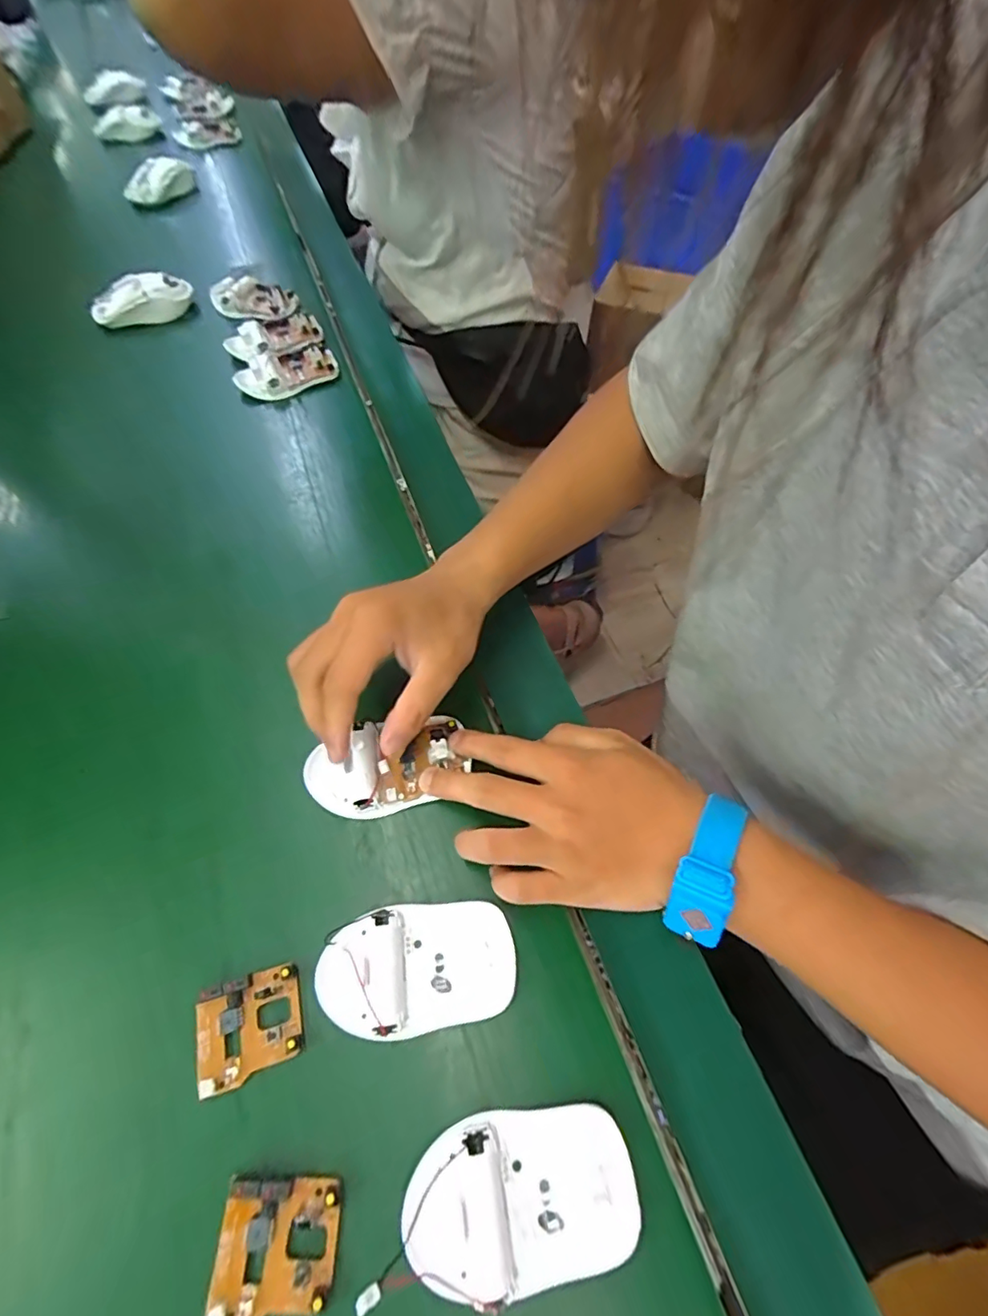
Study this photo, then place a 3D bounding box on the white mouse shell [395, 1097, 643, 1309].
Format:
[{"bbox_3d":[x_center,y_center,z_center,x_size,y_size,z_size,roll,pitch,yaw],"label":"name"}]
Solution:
[{"bbox_3d":[0.012,0.231,0.233,0.095,0.016,0.058,-4,59,-3],"label":"white mouse shell"}]

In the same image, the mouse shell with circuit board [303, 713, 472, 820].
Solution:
[{"bbox_3d":[-0.065,0.064,0.329,0.094,0.018,0.054,-14,60,-9],"label":"mouse shell with circuit board"}]

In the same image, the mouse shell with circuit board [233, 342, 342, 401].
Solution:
[{"bbox_3d":[-0.203,-0.282,0.535,0.098,0.032,0.055,-30,64,-17],"label":"mouse shell with circuit board"}]

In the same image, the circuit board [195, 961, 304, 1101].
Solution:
[{"bbox_3d":[-0.121,0.181,0.268,0.050,0.008,0.044,-15,60,-9],"label":"circuit board"}]

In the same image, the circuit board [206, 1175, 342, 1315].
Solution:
[{"bbox_3d":[-0.092,0.247,0.228,0.050,0.008,0.044,1,59,0],"label":"circuit board"}]

